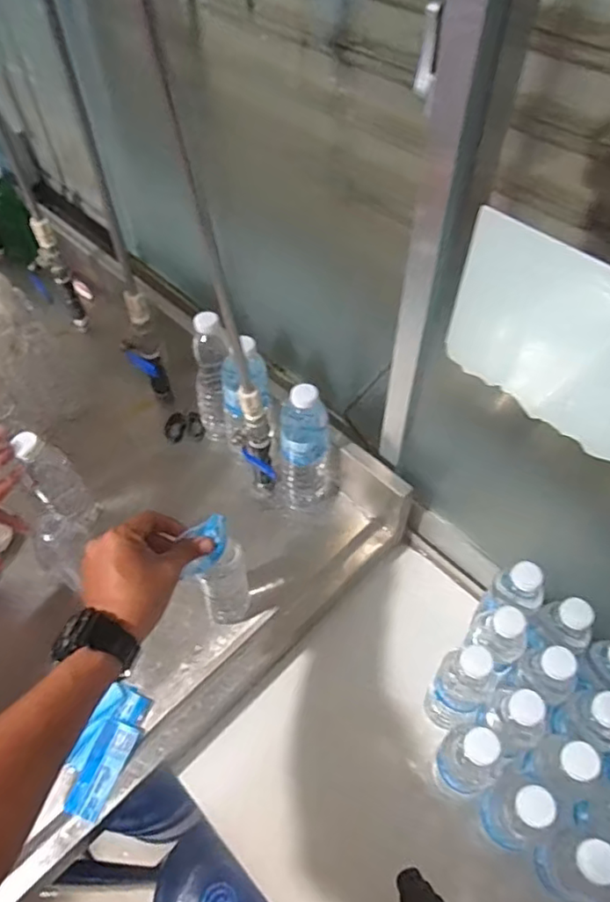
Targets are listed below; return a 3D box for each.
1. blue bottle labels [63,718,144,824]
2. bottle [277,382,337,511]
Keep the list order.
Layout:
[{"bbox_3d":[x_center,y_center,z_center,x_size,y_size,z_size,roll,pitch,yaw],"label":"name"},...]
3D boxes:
[{"bbox_3d":[-0.222,0.350,0.649,0.041,0.008,0.098,16,56,12],"label":"blue bottle labels"},{"bbox_3d":[0.001,-0.006,0.779,0.082,0.213,0.063,-2,54,-1],"label":"bottle"}]

